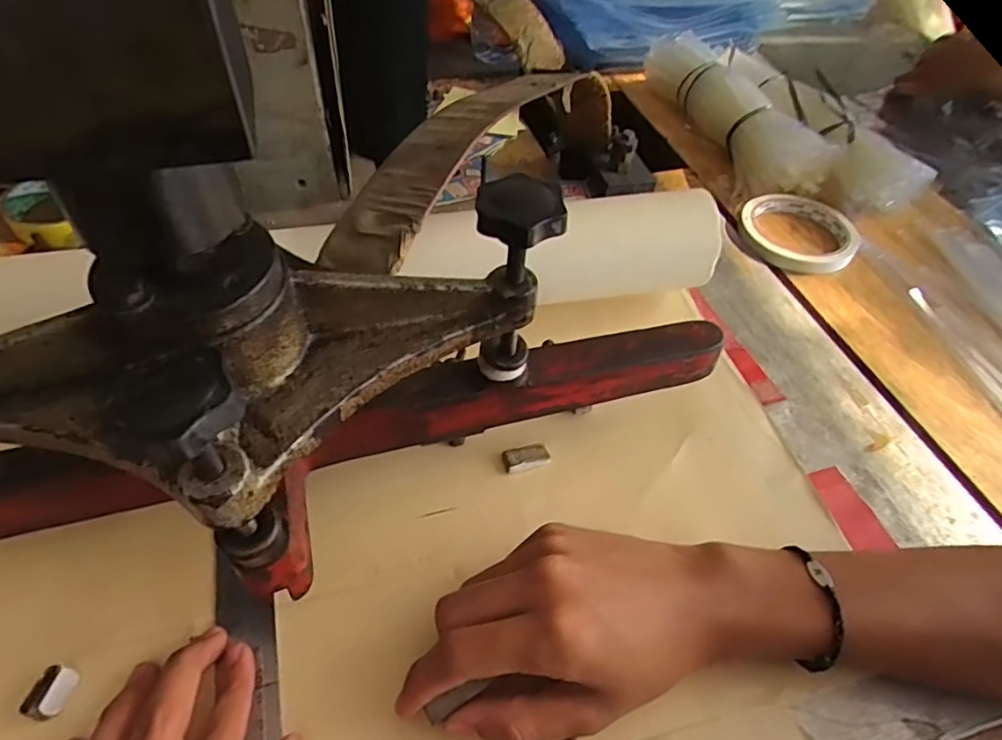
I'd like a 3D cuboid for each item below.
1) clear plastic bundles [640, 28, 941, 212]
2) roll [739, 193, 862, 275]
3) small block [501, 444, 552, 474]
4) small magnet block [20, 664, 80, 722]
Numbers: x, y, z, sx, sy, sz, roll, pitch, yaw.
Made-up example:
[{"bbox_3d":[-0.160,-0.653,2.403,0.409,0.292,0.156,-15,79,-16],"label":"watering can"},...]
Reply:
[{"bbox_3d":[0.271,-0.259,0.593,0.158,0.051,0.286,-13,51,-13],"label":"clear plastic bundles"},{"bbox_3d":[0.254,-0.121,0.496,0.094,0.013,0.097,2,50,-2],"label":"roll"},{"bbox_3d":[0.015,0.051,0.340,0.027,0.004,0.016,-9,51,-11],"label":"small block"},{"bbox_3d":[-0.191,0.138,0.249,0.010,0.010,0.020,10,50,4],"label":"small magnet block"}]

